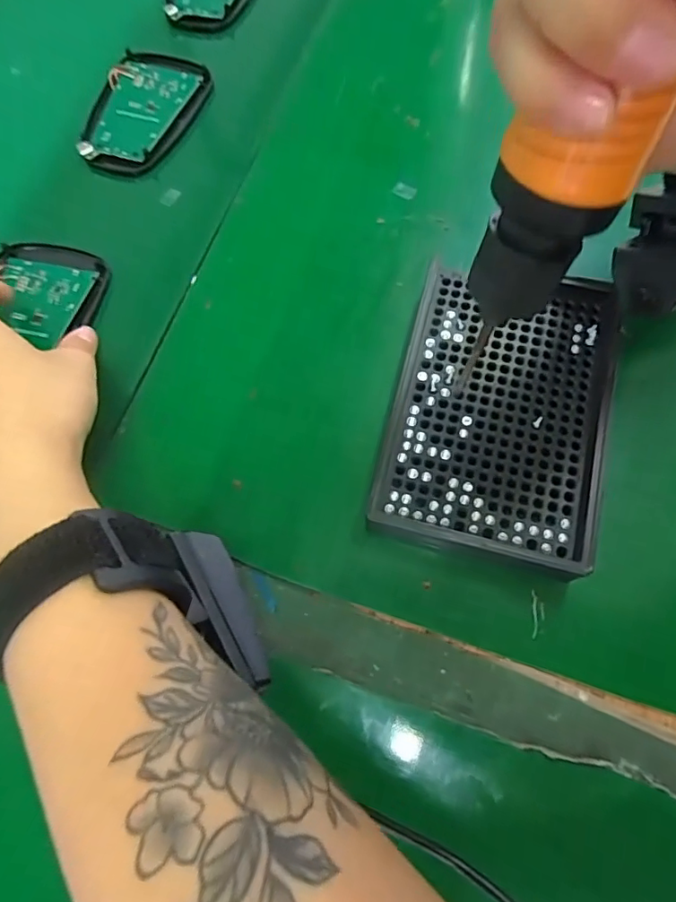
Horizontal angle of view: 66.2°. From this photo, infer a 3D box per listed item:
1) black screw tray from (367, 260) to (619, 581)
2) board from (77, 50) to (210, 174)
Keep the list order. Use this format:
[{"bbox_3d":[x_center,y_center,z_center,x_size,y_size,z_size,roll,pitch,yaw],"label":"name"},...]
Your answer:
[{"bbox_3d":[0.074,-0.019,0.242,0.093,0.017,0.137,13,71,8],"label":"black screw tray"},{"bbox_3d":[-0.124,-0.215,0.329,0.065,0.010,0.094,16,71,7],"label":"board"}]

